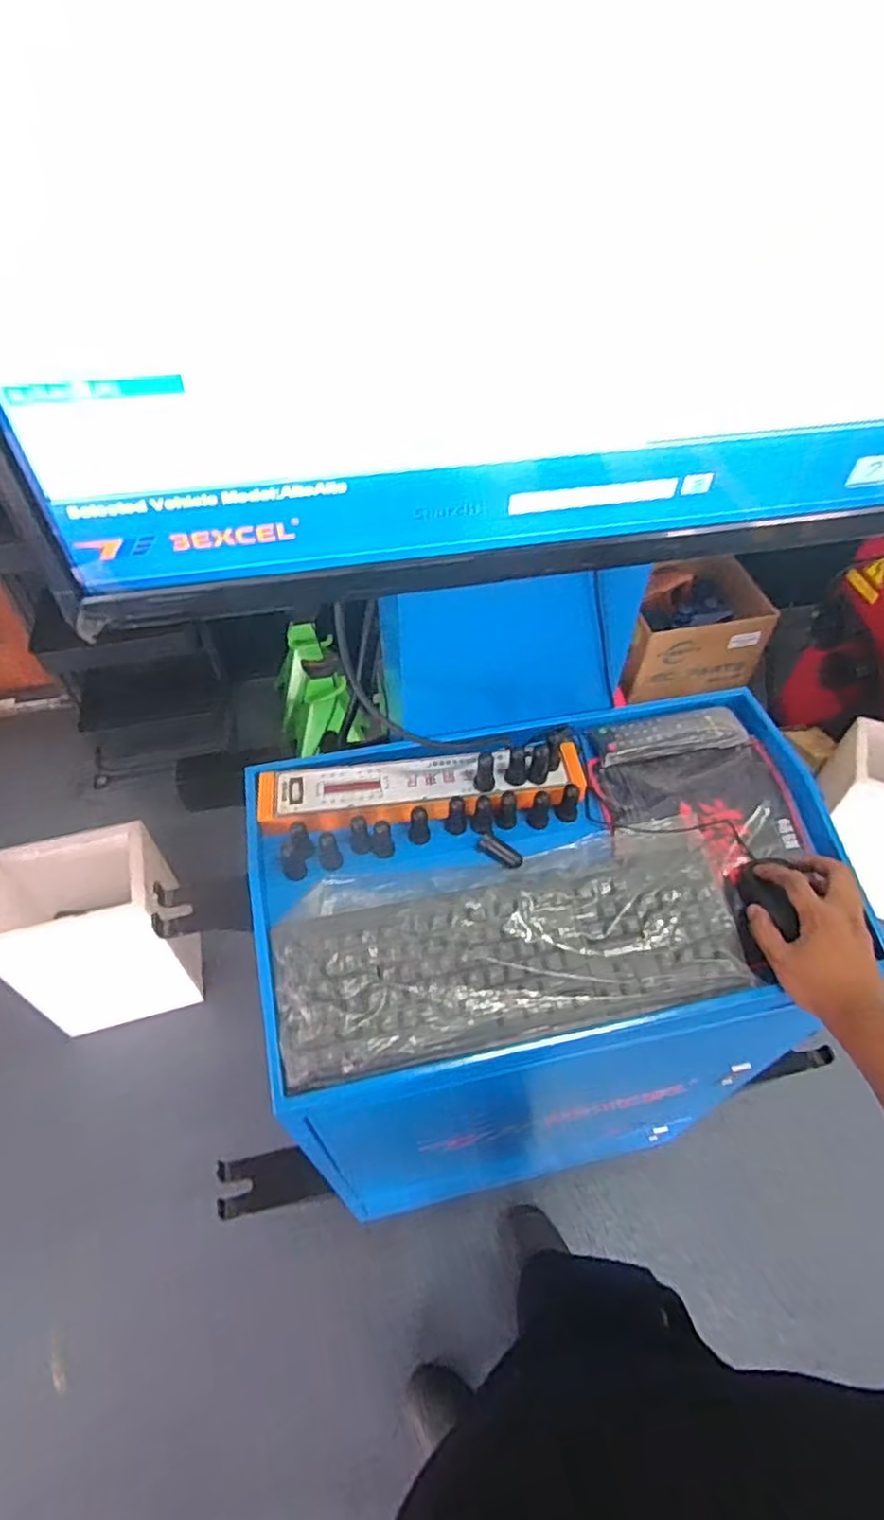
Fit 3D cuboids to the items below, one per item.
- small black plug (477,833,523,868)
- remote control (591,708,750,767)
[{"bbox_3d":[0.060,0.093,0.687,0.050,0.013,0.018,33,56,6],"label":"small black plug"},{"bbox_3d":[0.261,-0.030,0.774,0.166,0.020,0.056,-8,51,-7],"label":"remote control"}]

